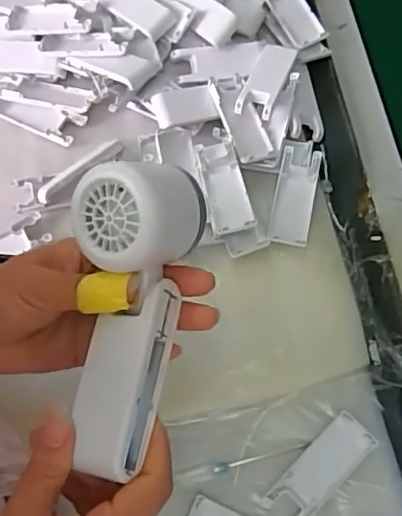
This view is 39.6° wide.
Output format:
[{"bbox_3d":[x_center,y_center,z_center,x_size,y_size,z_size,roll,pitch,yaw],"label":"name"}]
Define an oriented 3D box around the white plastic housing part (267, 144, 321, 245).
[{"bbox_3d":[0.093,-0.059,0.559,0.039,0.020,0.105,12,70,7],"label":"white plastic housing part"}]

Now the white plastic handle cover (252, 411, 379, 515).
[{"bbox_3d":[0.101,0.183,0.477,0.106,0.010,0.040,-42,73,-12],"label":"white plastic handle cover"}]

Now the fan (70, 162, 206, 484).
[{"bbox_3d":[-0.041,0.029,0.295,0.065,0.040,0.156,6,84,5],"label":"fan"}]

